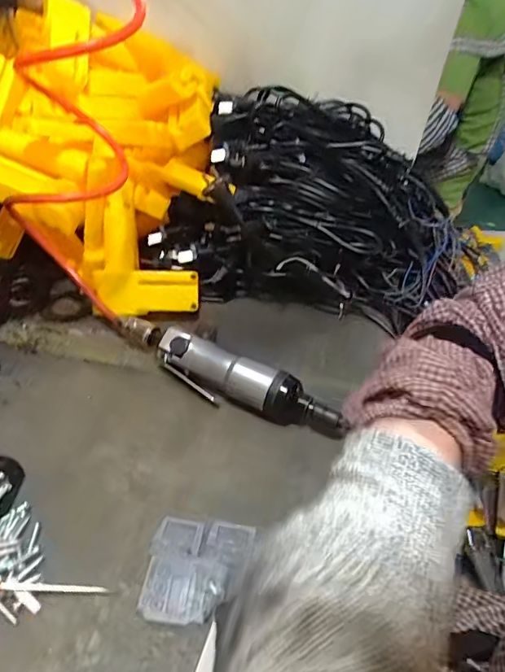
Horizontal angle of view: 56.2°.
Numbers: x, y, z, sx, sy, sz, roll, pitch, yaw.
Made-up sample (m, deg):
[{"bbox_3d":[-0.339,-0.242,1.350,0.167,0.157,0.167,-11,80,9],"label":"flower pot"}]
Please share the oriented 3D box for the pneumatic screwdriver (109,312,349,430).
[{"bbox_3d":[-0.032,0.035,0.447,0.241,0.040,0.039,23,44,18],"label":"pneumatic screwdriver"}]

